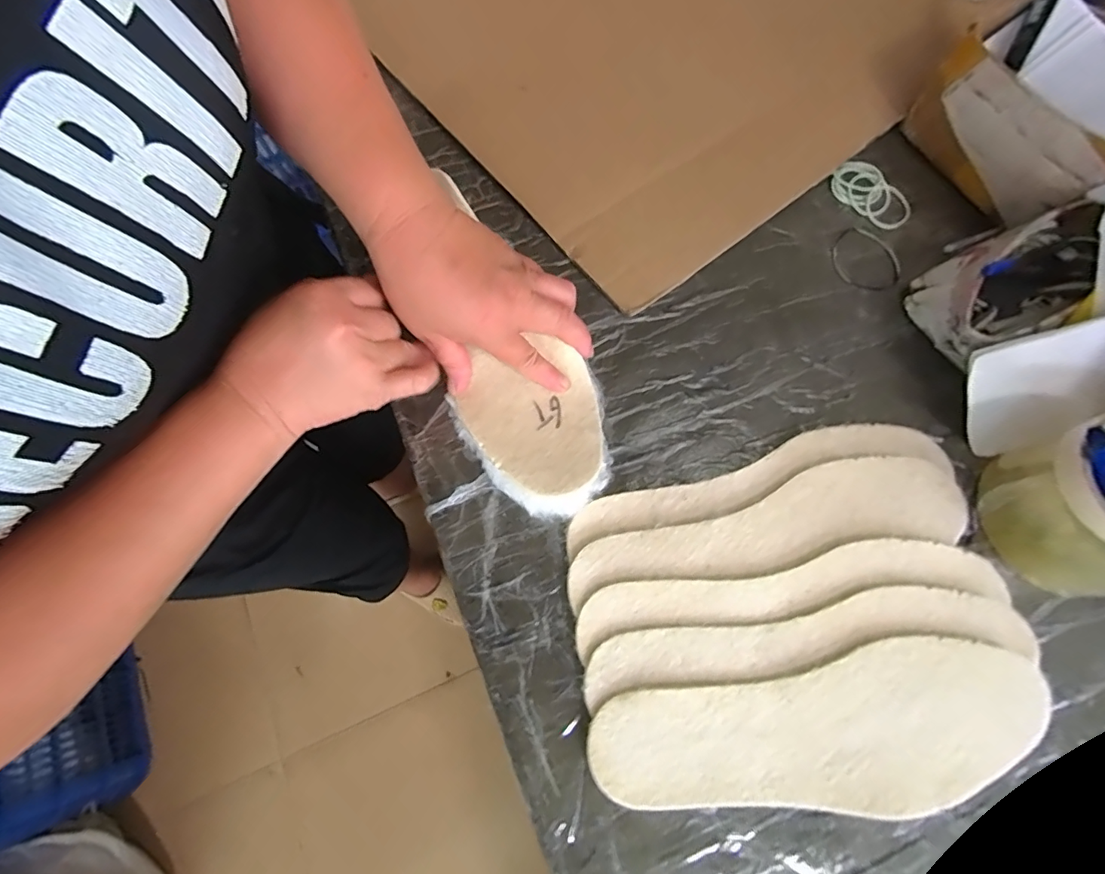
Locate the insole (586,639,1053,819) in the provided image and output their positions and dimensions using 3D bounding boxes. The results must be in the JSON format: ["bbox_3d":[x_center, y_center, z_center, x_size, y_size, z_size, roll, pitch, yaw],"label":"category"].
[{"bbox_3d":[0.159,0.179,0.294,0.266,0.008,0.085,-10,79,-1],"label":"insole"}]

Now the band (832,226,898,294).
[{"bbox_3d":[0.273,-0.153,0.434,0.062,0.006,0.062,0,72,1],"label":"band"}]

